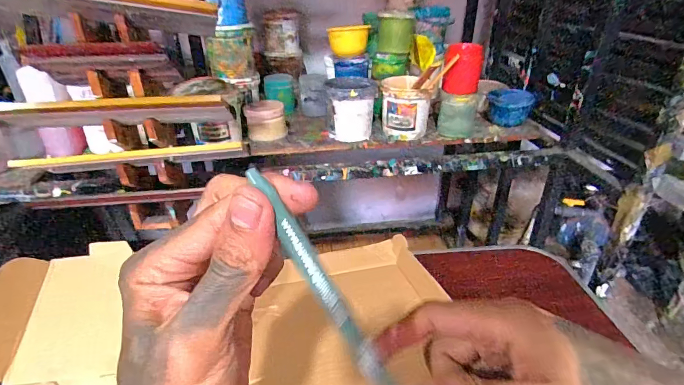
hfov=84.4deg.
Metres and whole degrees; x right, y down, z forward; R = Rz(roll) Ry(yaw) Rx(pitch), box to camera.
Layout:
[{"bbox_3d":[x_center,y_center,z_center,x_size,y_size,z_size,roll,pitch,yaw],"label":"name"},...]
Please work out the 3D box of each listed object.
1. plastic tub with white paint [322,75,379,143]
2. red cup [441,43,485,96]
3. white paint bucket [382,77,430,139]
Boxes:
[{"bbox_3d":[0.021,-0.200,0.914,0.112,0.125,0.110,2,30,3],"label":"plastic tub with white paint"},{"bbox_3d":[0.273,-0.280,0.852,0.079,0.097,0.064,9,31,15],"label":"red cup"},{"bbox_3d":[0.154,-0.198,0.916,0.115,0.138,0.100,5,30,9],"label":"white paint bucket"}]

